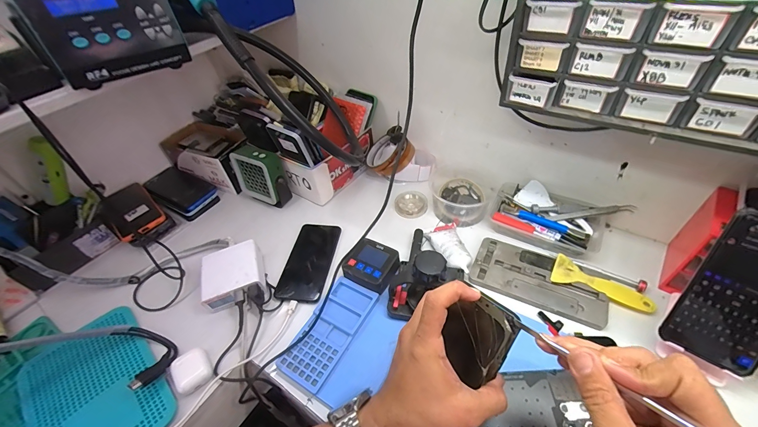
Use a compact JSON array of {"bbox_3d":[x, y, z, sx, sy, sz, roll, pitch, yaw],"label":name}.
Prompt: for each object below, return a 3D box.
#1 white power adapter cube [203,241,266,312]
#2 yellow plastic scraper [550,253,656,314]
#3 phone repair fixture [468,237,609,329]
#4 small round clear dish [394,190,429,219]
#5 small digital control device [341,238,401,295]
[{"bbox_3d":[-0.228,0.099,0.505,0.090,0.049,0.091,-19,46,-11],"label":"white power adapter cube"},{"bbox_3d":[0.311,0.100,0.445,0.123,0.006,0.049,23,52,27],"label":"yellow plastic scraper"},{"bbox_3d":[0.231,0.097,0.467,0.177,0.014,0.092,19,51,25],"label":"phone repair fixture"},{"bbox_3d":[0.061,-0.017,0.602,0.060,0.023,0.051,-16,45,-9],"label":"small round clear dish"},{"bbox_3d":[-0.010,0.080,0.487,0.075,0.028,0.070,18,50,23],"label":"small digital control device"}]

